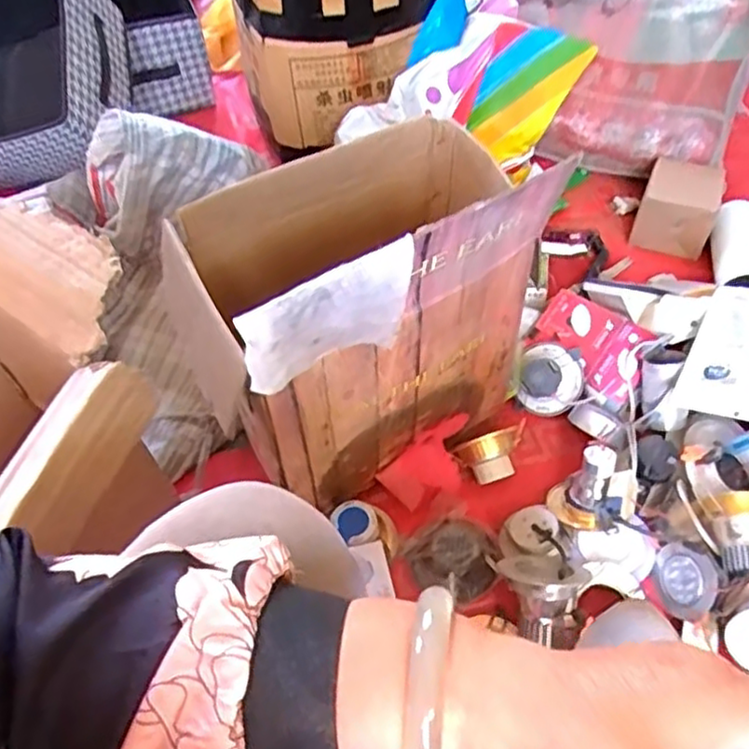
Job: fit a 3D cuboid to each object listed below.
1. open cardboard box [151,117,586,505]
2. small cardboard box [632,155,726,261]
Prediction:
[{"bbox_3d":[-0.021,-0.091,0.746,0.375,0.380,0.310,-33,57,-21],"label":"open cardboard box"},{"bbox_3d":[0.492,-0.274,1.124,0.112,0.082,0.135,19,55,16],"label":"small cardboard box"}]

